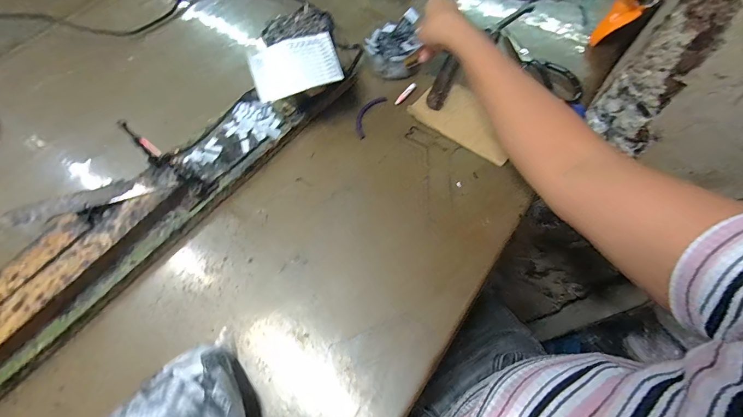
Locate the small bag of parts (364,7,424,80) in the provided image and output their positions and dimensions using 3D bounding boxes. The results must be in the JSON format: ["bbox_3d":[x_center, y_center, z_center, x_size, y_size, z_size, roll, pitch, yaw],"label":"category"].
[{"bbox_3d":[0.042,-0.262,0.531,0.086,0.047,0.103,22,66,13],"label":"small bag of parts"}]

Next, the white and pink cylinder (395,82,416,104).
[{"bbox_3d":[0.052,-0.177,0.509,0.011,0.006,0.046,34,69,17],"label":"white and pink cylinder"}]

